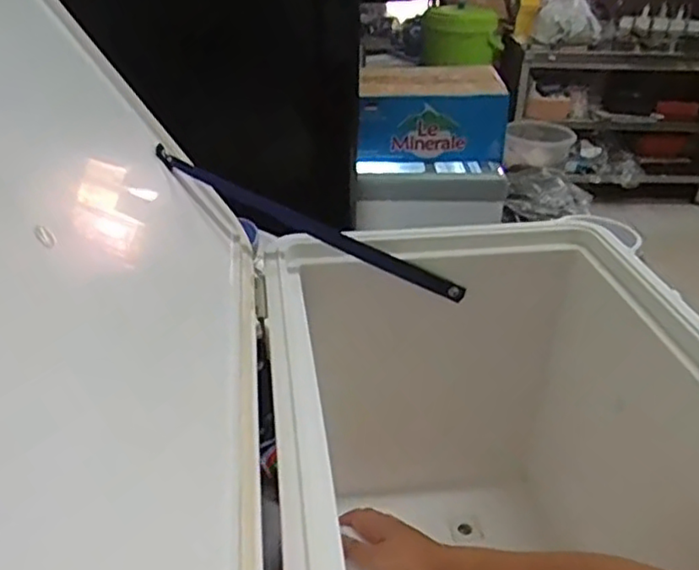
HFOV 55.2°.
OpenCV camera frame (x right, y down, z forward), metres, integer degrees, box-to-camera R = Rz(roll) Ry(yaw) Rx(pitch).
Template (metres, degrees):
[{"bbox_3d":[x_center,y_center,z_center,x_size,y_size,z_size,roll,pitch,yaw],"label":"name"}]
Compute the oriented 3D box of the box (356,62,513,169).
[{"bbox_3d":[0.213,-0.448,1.745,0.379,0.209,0.247,5,32,6],"label":"box"}]

